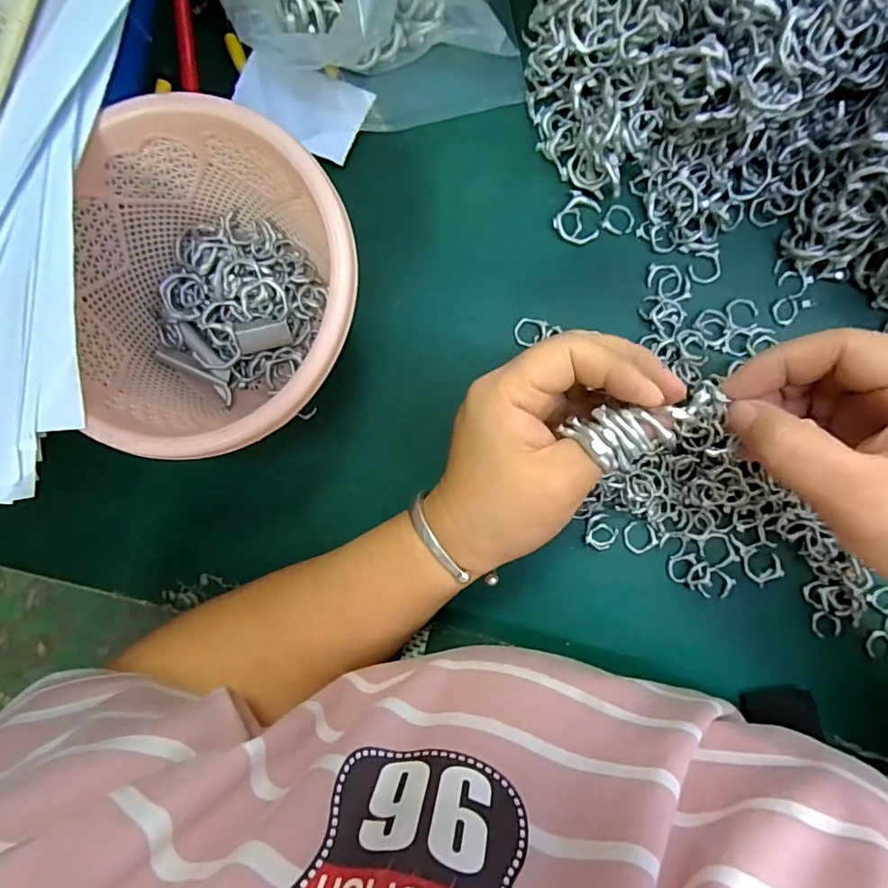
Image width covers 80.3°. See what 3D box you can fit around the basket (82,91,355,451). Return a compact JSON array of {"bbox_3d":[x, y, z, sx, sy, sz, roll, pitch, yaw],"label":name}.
[{"bbox_3d":[-0.105,-0.073,0.262,0.139,0.093,0.141,0,90,5],"label":"basket"}]

